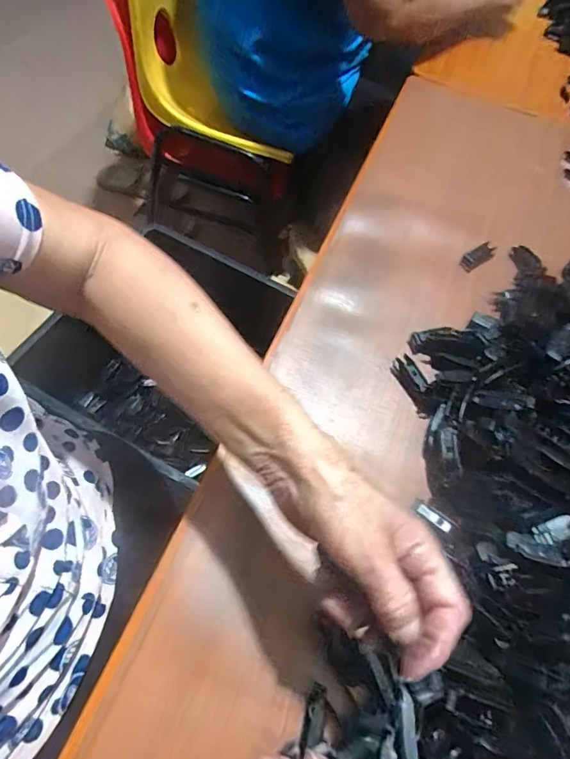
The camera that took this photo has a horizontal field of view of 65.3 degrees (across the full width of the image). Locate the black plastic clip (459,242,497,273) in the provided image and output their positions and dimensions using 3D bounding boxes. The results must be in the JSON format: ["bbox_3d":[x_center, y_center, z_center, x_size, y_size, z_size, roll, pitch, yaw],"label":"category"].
[{"bbox_3d":[0.230,-0.147,0.531,0.048,0.015,0.019,-34,70,-18],"label":"black plastic clip"}]

